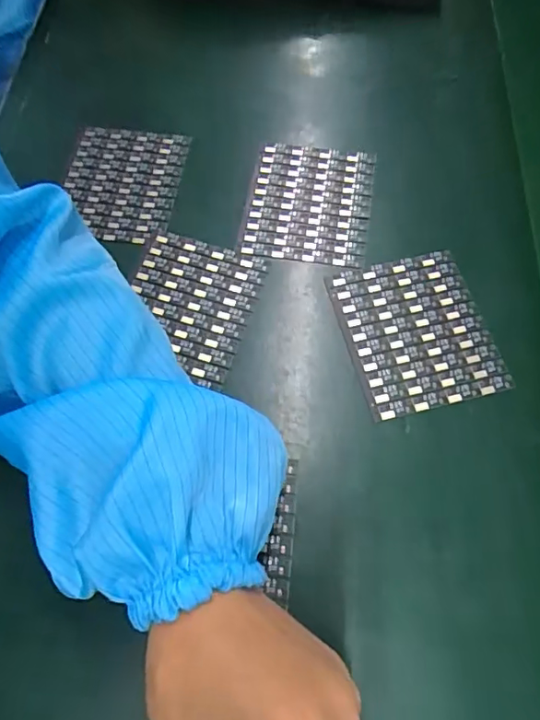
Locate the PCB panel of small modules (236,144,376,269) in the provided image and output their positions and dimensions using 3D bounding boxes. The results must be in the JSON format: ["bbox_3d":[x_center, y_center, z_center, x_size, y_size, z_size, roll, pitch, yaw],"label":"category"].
[{"bbox_3d":[0.027,-0.110,0.366,0.084,0.010,0.103,8,66,3],"label":"PCB panel of small modules"}]

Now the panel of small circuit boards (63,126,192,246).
[{"bbox_3d":[-0.108,-0.127,0.379,0.083,0.004,0.096,8,69,6],"label":"panel of small circuit boards"}]

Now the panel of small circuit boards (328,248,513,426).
[{"bbox_3d":[0.088,-0.018,0.321,0.084,0.009,0.099,-12,66,-7],"label":"panel of small circuit boards"}]

